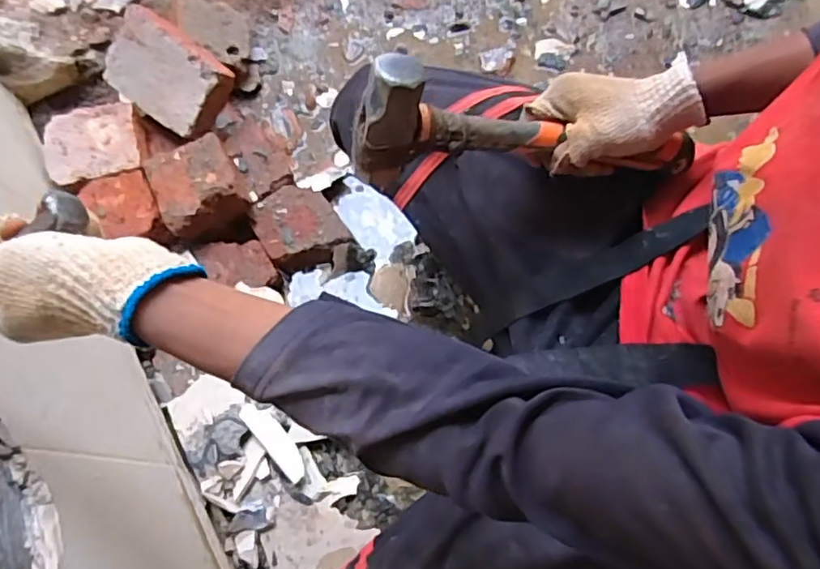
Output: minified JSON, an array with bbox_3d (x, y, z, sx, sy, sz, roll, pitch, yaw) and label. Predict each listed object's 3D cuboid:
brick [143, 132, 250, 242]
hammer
[{"bbox_3d":[-0.278,-0.126,0.809,0.106,0.060,0.114,-24,72,-6],"label":"brick"},{"bbox_3d":[0.084,-0.119,0.483,0.258,0.086,0.054,1,71,-13],"label":"hammer"}]

